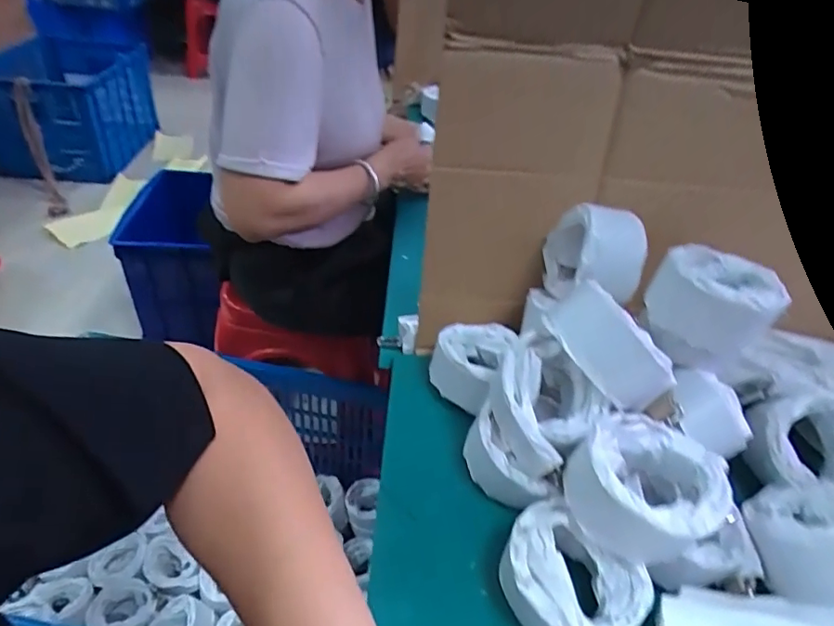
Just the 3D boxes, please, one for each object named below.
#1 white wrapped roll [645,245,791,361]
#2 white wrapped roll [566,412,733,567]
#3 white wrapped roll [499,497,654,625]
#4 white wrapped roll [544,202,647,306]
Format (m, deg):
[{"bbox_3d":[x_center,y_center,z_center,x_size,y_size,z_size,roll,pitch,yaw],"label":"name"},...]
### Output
[{"bbox_3d":[0.259,-0.014,0.450,0.108,0.062,0.089,-28,50,-35],"label":"white wrapped roll"},{"bbox_3d":[0.159,0.123,0.367,0.101,0.057,0.092,19,40,14],"label":"white wrapped roll"},{"bbox_3d":[0.106,0.189,0.360,0.102,0.048,0.073,33,46,29],"label":"white wrapped roll"},{"bbox_3d":[0.160,-0.050,0.480,0.057,0.091,0.085,-2,40,-10],"label":"white wrapped roll"}]

